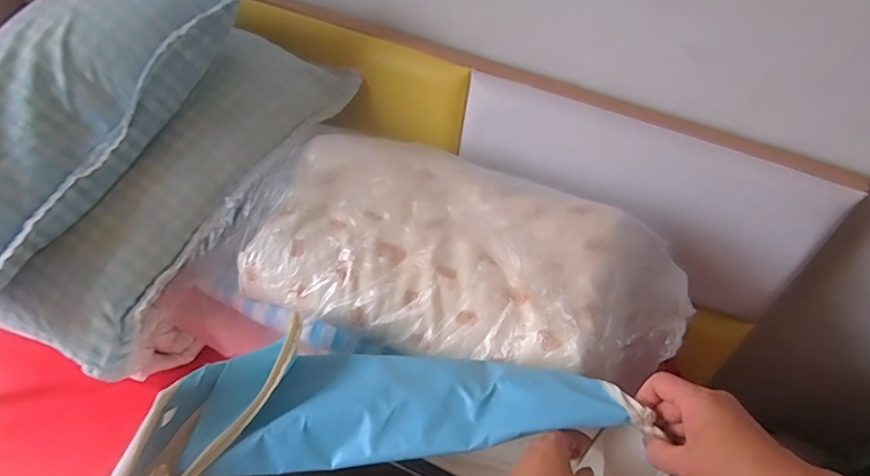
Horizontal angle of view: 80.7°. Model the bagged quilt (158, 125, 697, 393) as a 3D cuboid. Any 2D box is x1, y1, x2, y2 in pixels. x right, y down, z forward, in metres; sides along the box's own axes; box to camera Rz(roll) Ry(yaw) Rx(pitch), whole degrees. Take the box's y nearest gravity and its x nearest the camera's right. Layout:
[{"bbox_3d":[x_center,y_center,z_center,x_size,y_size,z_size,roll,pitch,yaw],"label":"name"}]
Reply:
[{"bbox_3d":[-0.037,0.051,0.678,0.619,0.182,0.331,16,74,14],"label":"bagged quilt"}]

